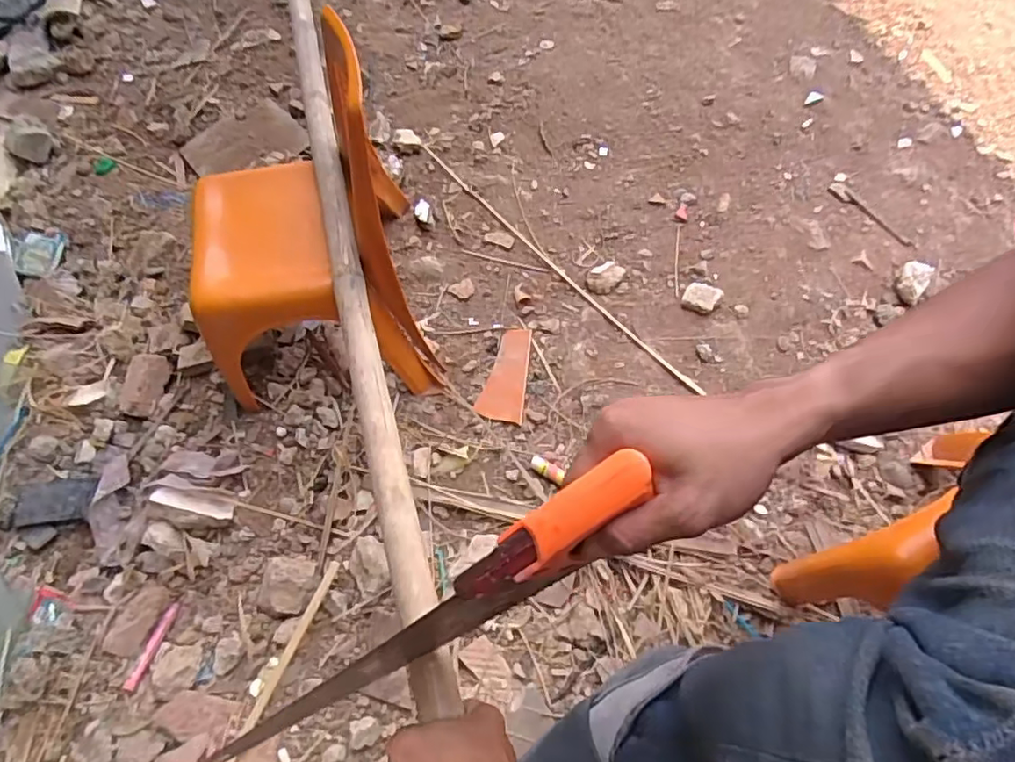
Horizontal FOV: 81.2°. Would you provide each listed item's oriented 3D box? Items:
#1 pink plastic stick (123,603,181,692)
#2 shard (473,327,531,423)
[{"bbox_3d":[-0.429,0.319,0.718,0.013,0.012,0.102,8,49,6],"label":"pink plastic stick"},{"bbox_3d":[0.003,-0.012,0.880,0.066,0.013,0.148,12,65,9],"label":"shard"}]

